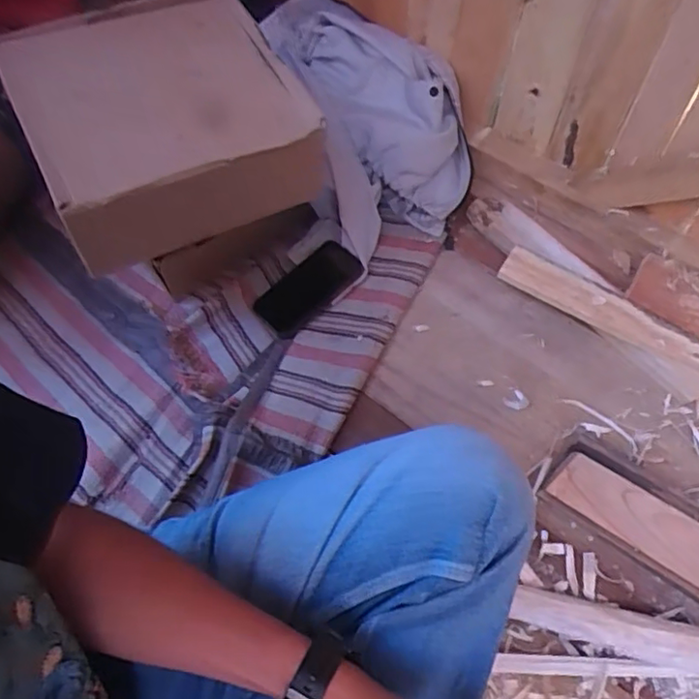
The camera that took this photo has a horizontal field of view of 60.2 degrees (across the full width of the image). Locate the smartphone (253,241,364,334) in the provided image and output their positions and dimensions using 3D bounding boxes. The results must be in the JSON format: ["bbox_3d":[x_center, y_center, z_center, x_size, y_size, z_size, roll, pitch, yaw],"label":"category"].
[{"bbox_3d":[-0.056,-0.084,0.821,0.146,0.014,0.076,-38,67,-6],"label":"smartphone"}]

